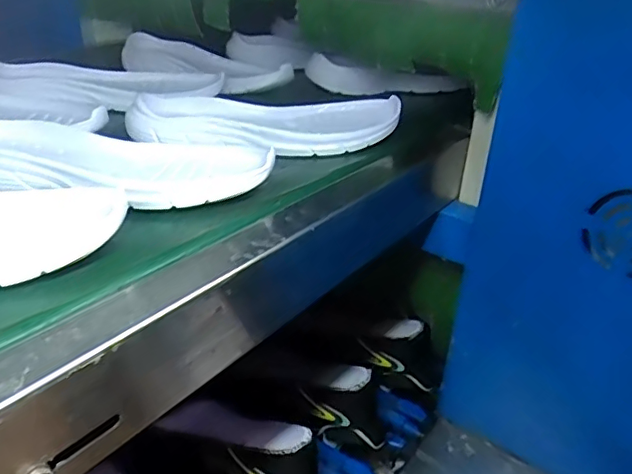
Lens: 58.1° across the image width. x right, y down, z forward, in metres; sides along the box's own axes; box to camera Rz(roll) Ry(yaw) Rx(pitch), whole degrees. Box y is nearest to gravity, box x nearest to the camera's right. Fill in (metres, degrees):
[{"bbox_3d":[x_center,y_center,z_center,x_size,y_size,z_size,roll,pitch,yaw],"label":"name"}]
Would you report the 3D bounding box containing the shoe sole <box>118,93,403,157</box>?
[{"bbox_3d":[-0.049,-0.127,0.602,0.279,0.030,0.098,-3,32,-9],"label":"shoe sole"}]

